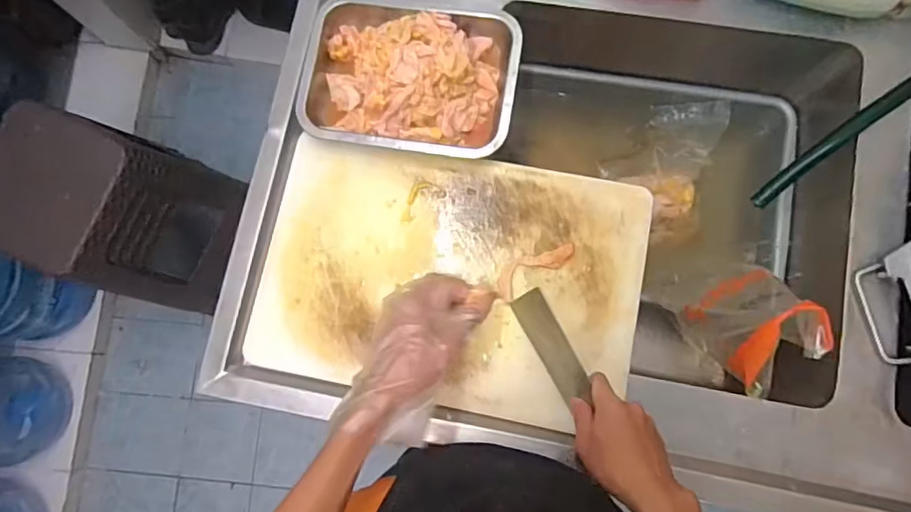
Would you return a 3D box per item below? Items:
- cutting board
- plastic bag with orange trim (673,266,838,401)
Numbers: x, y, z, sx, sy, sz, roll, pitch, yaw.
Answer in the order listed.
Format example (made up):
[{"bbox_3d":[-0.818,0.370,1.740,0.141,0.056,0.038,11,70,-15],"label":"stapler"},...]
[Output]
[{"bbox_3d":[-0.008,0.024,0.666,0.442,0.018,0.291,10,83,5],"label":"cutting board"},{"bbox_3d":[0.359,0.088,0.675,0.101,0.148,0.116,-25,79,0],"label":"plastic bag with orange trim"}]

